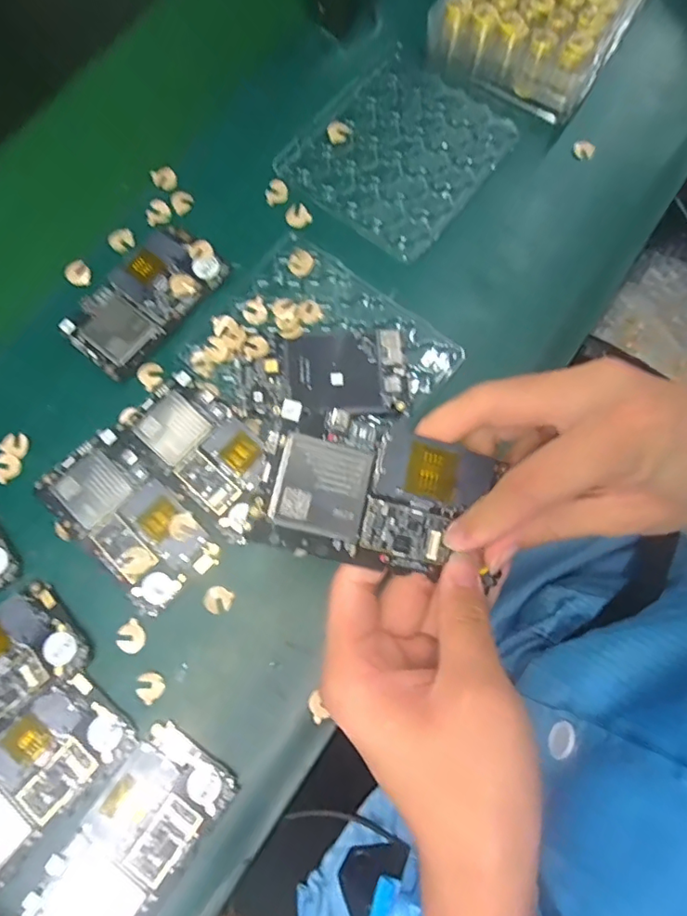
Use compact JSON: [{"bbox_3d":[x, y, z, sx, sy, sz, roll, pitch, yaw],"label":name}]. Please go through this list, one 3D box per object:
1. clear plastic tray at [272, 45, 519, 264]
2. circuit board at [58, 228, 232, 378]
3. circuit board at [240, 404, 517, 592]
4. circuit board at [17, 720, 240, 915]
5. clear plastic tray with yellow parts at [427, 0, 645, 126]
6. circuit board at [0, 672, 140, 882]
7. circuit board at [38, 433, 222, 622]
[{"bbox_3d":[0.048,-0.261,0.453,0.145,0.016,0.163,36,77,9],"label":"clear plastic tray"},{"bbox_3d":[-0.152,-0.124,0.410,0.068,0.007,0.123,38,77,9],"label":"circuit board"},{"bbox_3d":[0.019,0.016,0.254,0.113,0.006,0.068,14,81,-12],"label":"circuit board"},{"bbox_3d":[-0.127,0.231,0.322,0.064,0.006,0.125,35,76,9],"label":"circuit board"},{"bbox_3d":[0.170,-0.392,0.468,0.154,0.046,0.165,25,75,6],"label":"clear plastic tray with yellow parts"},{"bbox_3d":[-0.194,0.197,0.328,0.062,0.009,0.124,44,78,11],"label":"circuit board"},{"bbox_3d":[-0.148,0.041,0.367,0.064,0.006,0.123,-43,79,-12],"label":"circuit board"}]

